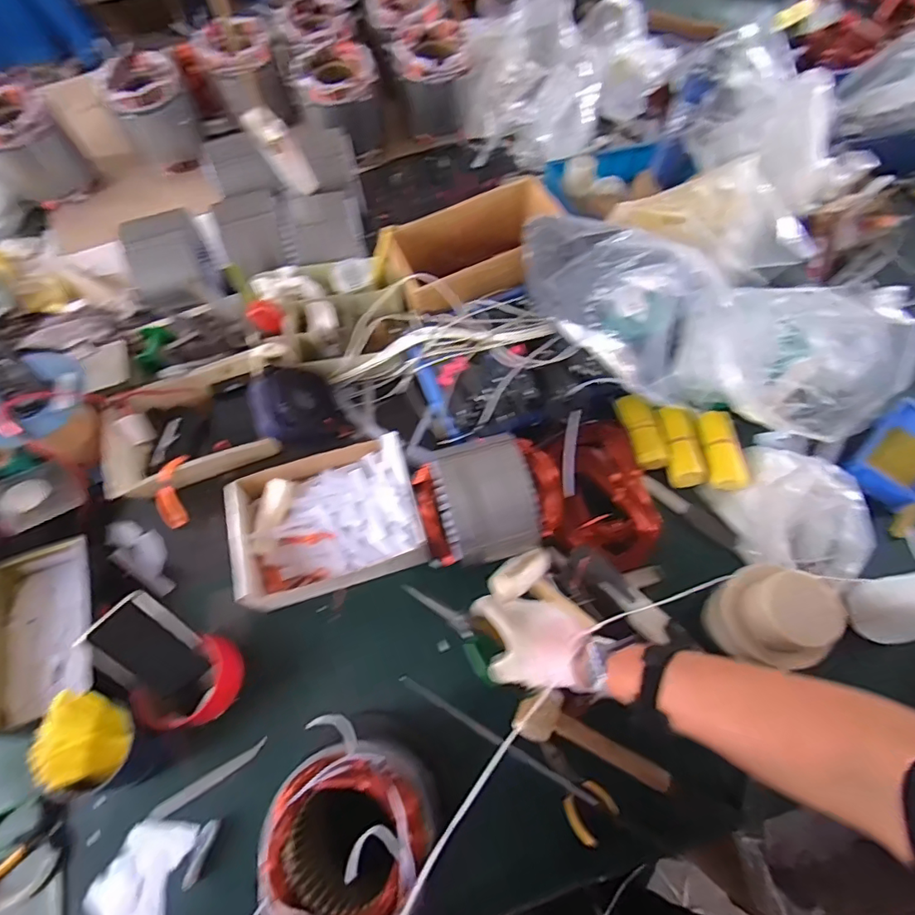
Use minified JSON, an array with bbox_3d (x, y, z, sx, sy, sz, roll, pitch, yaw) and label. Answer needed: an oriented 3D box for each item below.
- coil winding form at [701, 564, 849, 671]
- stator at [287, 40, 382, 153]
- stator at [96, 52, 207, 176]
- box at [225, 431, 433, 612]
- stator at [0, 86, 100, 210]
[{"bbox_3d":[0.344,0.179,0.568,0.097,0.111,0.085,26,69,13],"label":"coil winding form"},{"bbox_3d":[-0.234,-0.713,1.024,0.154,0.139,0.142,-12,66,-4],"label":"stator"},{"bbox_3d":[-0.617,-0.694,1.043,0.153,0.158,0.160,-31,69,-11],"label":"stator"},{"bbox_3d":[-0.178,0.088,0.703,0.246,0.056,0.191,-16,66,-5],"label":"box"},{"bbox_3d":[-0.860,-0.622,1.035,0.156,0.171,0.132,-36,70,-13],"label":"stator"}]

